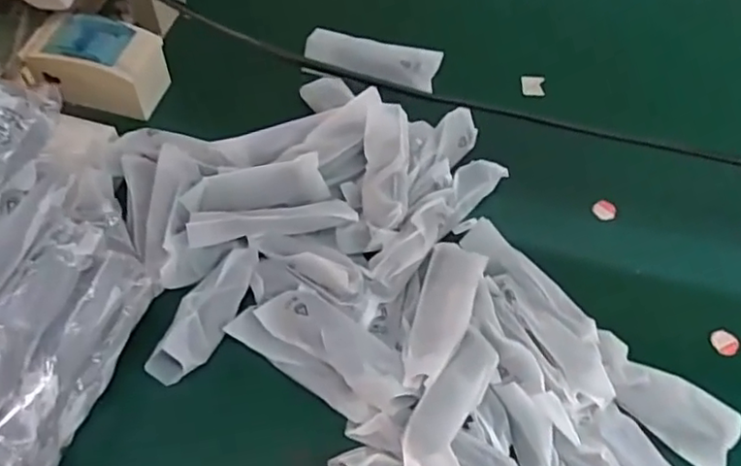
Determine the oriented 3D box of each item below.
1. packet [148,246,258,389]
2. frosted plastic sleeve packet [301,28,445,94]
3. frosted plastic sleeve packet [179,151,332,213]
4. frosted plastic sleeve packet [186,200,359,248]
[{"bbox_3d":[-0.148,0.067,0.574,0.045,0.021,0.136,19,59,11],"label":"packet"},{"bbox_3d":[0.001,-0.206,0.780,0.160,0.027,0.064,13,58,7],"label":"frosted plastic sleeve packet"},{"bbox_3d":[-0.114,-0.044,0.634,0.135,0.024,0.043,-10,92,5],"label":"frosted plastic sleeve packet"},{"bbox_3d":[-0.093,-0.012,0.609,0.155,0.011,0.035,-7,58,-5],"label":"frosted plastic sleeve packet"}]

